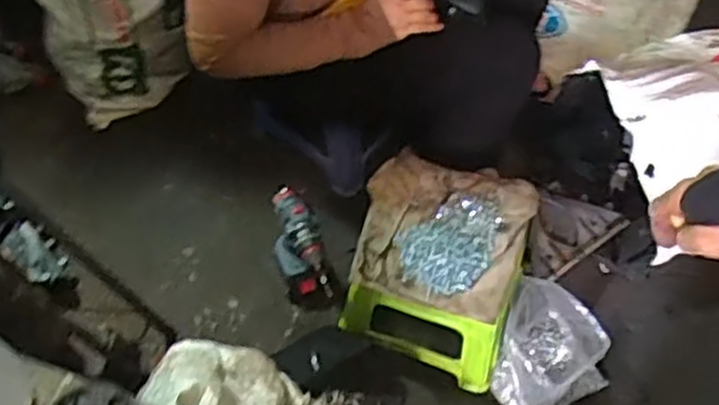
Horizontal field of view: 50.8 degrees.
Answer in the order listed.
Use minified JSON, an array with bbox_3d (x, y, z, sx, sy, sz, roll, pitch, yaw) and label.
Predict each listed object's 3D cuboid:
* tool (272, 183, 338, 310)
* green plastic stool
[{"bbox_3d":[-0.098,0.103,1.313,0.076,0.238,0.187,-16,61,-8],"label":"tool"},{"bbox_3d":[0.131,0.108,1.280,0.256,0.256,0.274,15,61,9],"label":"green plastic stool"}]

